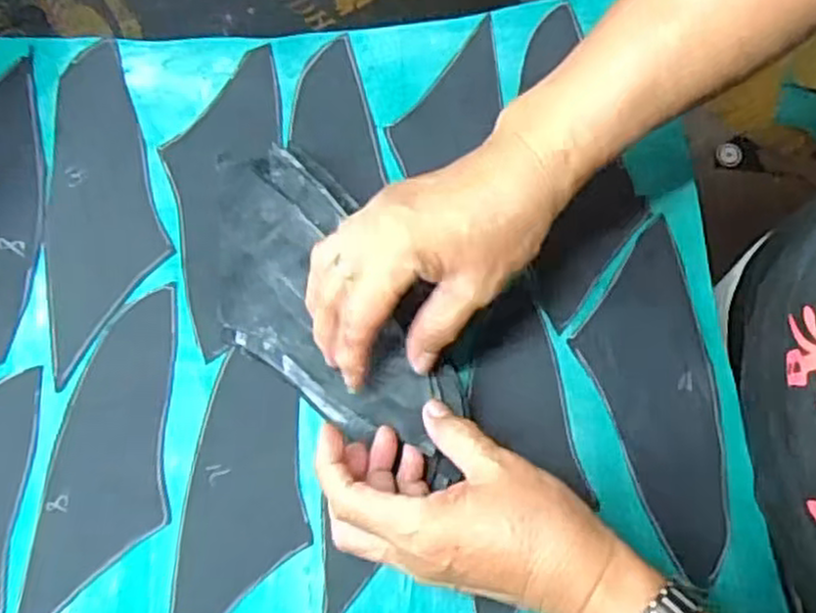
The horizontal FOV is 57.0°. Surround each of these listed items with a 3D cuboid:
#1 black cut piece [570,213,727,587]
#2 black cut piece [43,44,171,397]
[{"bbox_3d":[0.142,0.052,0.430,0.068,0.011,0.189,-8,76,-2],"label":"black cut piece"},{"bbox_3d":[-0.187,-0.062,0.456,0.067,0.008,0.184,-7,90,-12],"label":"black cut piece"}]

